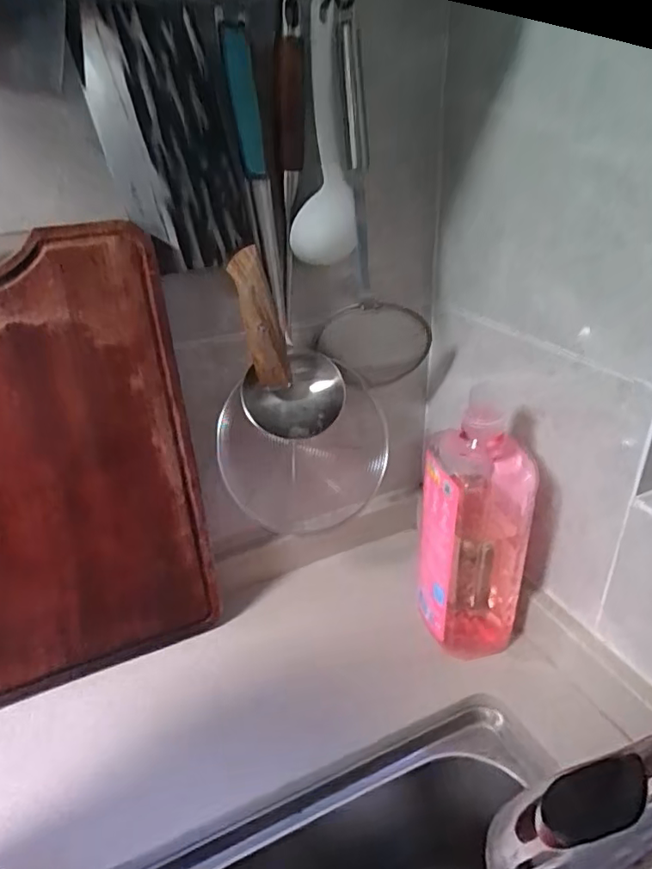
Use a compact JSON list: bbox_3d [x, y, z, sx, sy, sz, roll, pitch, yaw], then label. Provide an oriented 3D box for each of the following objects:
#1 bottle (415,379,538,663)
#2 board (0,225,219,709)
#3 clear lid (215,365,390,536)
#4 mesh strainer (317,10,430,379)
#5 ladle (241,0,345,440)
[{"bbox_3d":[0.140,0.082,0.532,0.095,0.242,0.106,6,30,15],"label":"bottle"},{"bbox_3d":[-0.242,0.048,0.461,0.259,0.384,0.021,-13,26,-18],"label":"board"},{"bbox_3d":[-0.021,0.032,0.608,0.177,0.182,0.027,-13,30,-17],"label":"clear lid"},{"bbox_3d":[0.046,-0.183,0.519,0.097,0.303,0.062,6,30,15],"label":"mesh strainer"},{"bbox_3d":[-0.038,-0.158,0.477,0.089,0.336,0.065,-7,29,-7],"label":"ladle"}]

